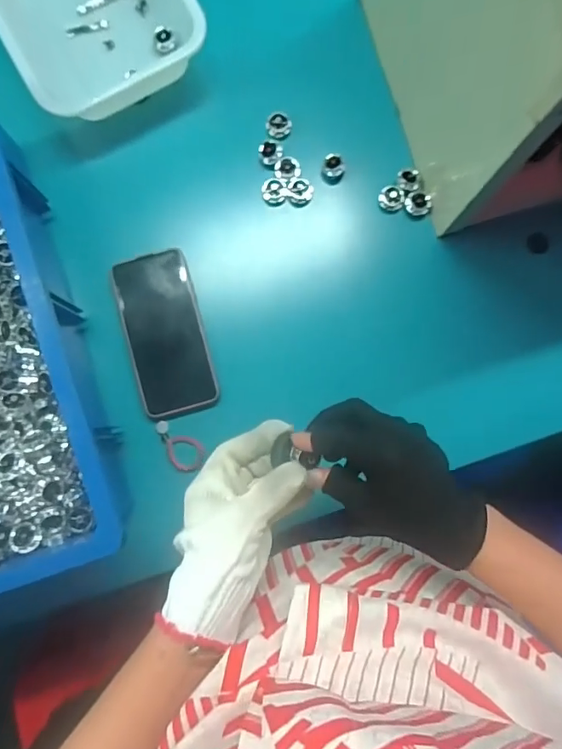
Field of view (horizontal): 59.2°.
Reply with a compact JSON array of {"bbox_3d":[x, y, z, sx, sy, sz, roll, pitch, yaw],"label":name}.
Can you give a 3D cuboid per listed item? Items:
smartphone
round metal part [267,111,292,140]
[{"bbox_3d":[-0.120,-0.043,0.513,0.079,0.007,0.166,-14,86,-1],"label":"smartphone"},{"bbox_3d":[-0.002,-0.272,0.542,0.027,0.007,0.028,0,86,0],"label":"round metal part"}]

